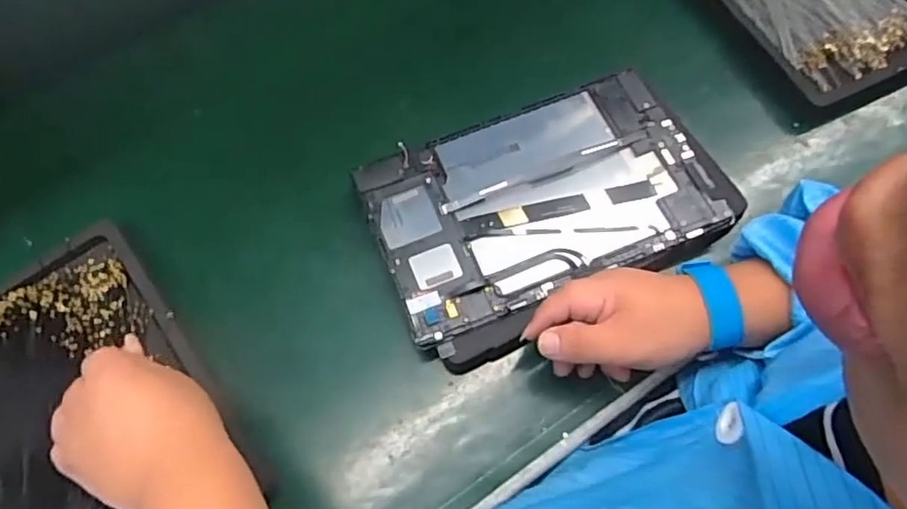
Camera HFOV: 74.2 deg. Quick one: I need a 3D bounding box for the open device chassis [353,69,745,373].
[{"bbox_3d":[0.067,-0.035,0.434,0.240,0.009,0.169,-20,66,-6],"label":"open device chassis"}]

